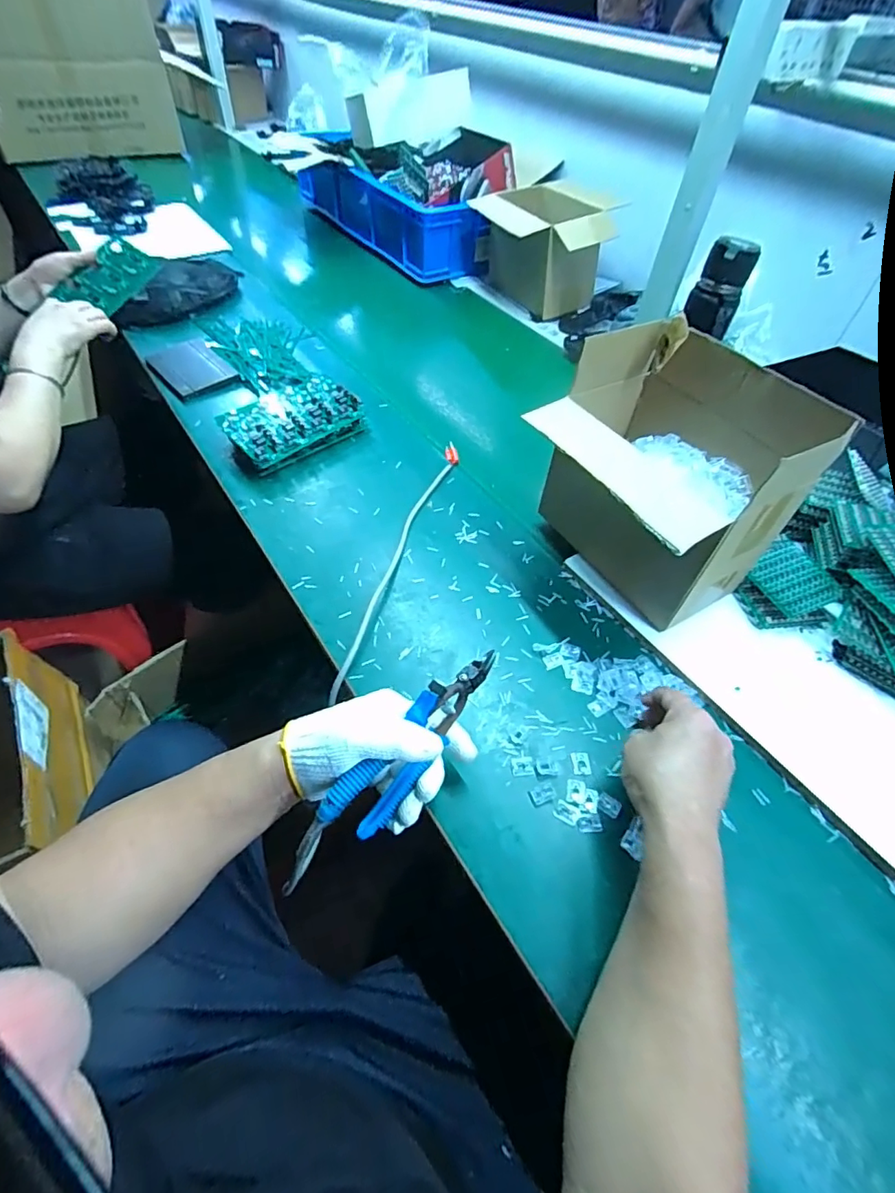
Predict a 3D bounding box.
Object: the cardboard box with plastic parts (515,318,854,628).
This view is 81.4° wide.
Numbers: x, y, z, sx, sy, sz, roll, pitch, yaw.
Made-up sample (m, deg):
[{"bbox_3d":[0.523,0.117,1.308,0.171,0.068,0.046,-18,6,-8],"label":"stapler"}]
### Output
[{"bbox_3d":[0.217,-0.118,0.559,0.187,0.233,0.232,-24,57,-22],"label":"cardboard box with plastic parts"}]

